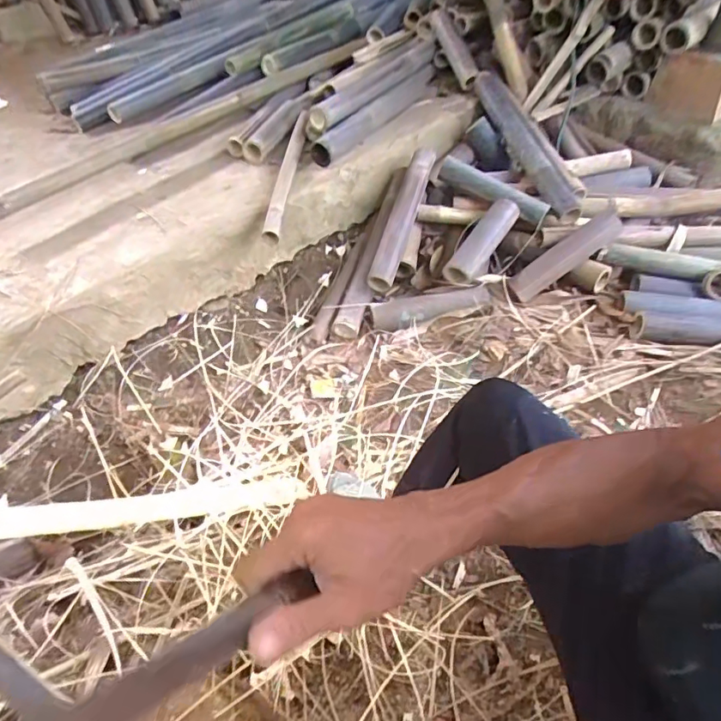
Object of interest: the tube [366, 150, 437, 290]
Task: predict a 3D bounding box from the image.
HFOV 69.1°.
[{"bbox_3d":[0.126,-0.430,1.563,0.070,0.082,0.507,13,68,17],"label":"tube"}]

